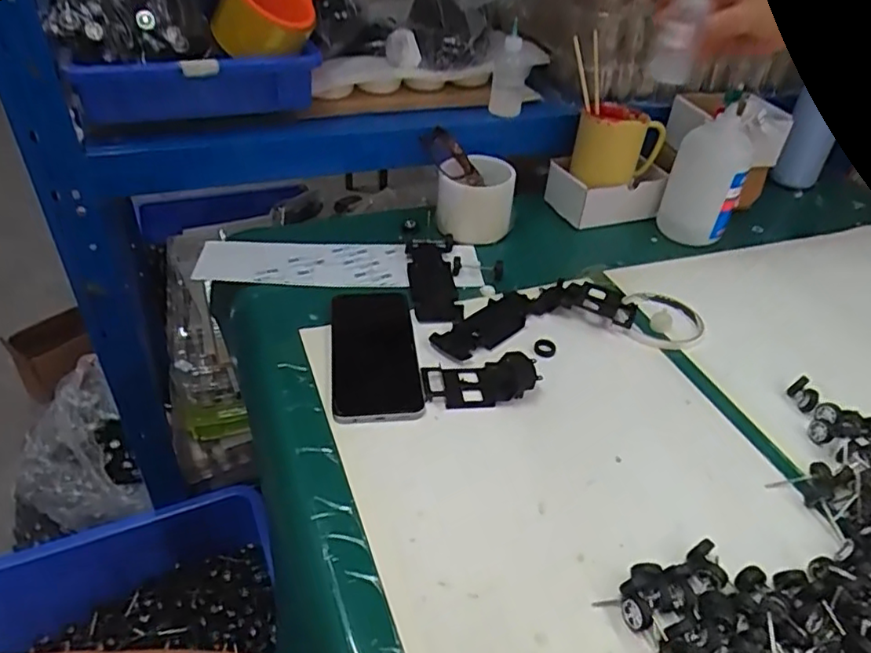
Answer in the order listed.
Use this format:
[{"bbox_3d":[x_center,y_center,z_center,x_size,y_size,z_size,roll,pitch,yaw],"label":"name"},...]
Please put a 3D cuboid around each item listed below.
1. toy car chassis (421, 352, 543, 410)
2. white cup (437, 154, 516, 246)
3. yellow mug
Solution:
[{"bbox_3d":[0.037,0.043,0.528,0.093,0.023,0.050,-3,40,-10],"label":"toy car chassis"},{"bbox_3d":[0.046,-0.142,0.713,0.086,0.080,0.093,3,39,-2],"label":"white cup"},{"bbox_3d":[0.224,-0.223,0.759,0.099,0.074,0.099,19,39,15],"label":"yellow mug"}]

